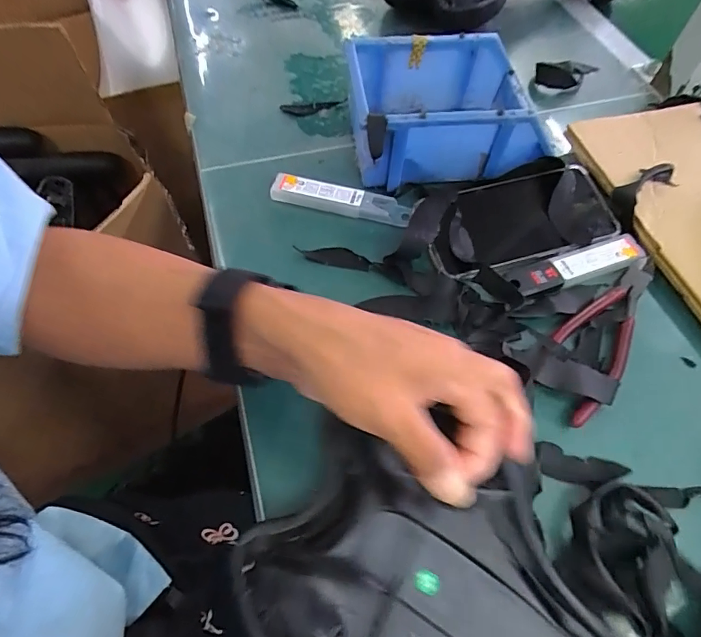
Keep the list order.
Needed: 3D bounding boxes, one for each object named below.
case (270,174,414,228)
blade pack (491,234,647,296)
[{"bbox_3d":[-0.009,-0.105,0.400,0.123,0.013,0.024,13,60,6],"label":"case"},{"bbox_3d":[0.180,-0.043,0.365,0.125,0.007,0.030,-14,61,-9],"label":"blade pack"}]

